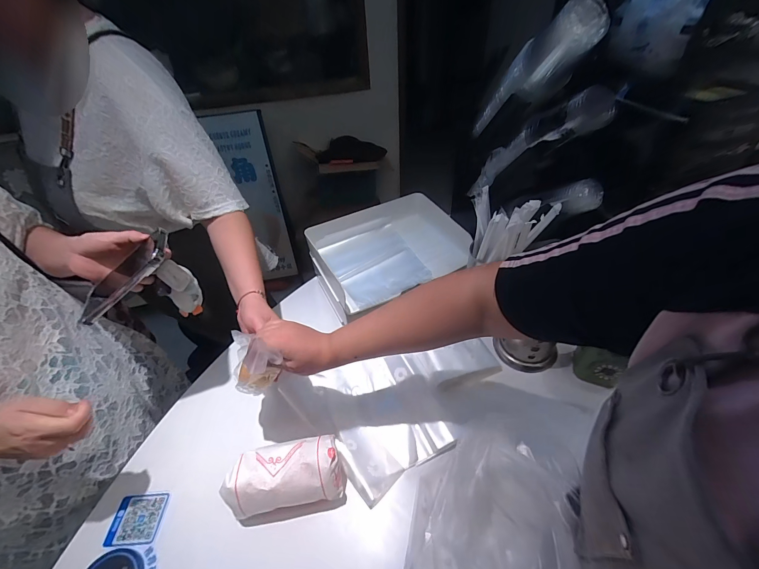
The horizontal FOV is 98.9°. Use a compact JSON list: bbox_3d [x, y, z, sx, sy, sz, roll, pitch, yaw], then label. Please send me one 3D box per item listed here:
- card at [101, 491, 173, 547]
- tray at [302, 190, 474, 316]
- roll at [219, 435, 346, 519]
[{"bbox_3d":[-0.374,0.363,0.502,0.079,0.006,0.068,-4,43,-1],"label":"card"},{"bbox_3d":[0.022,-0.080,0.755,0.319,0.090,0.241,-20,46,-15],"label":"tray"},{"bbox_3d":[-0.137,0.289,0.492,0.158,0.088,0.077,-8,44,-4],"label":"roll"}]

